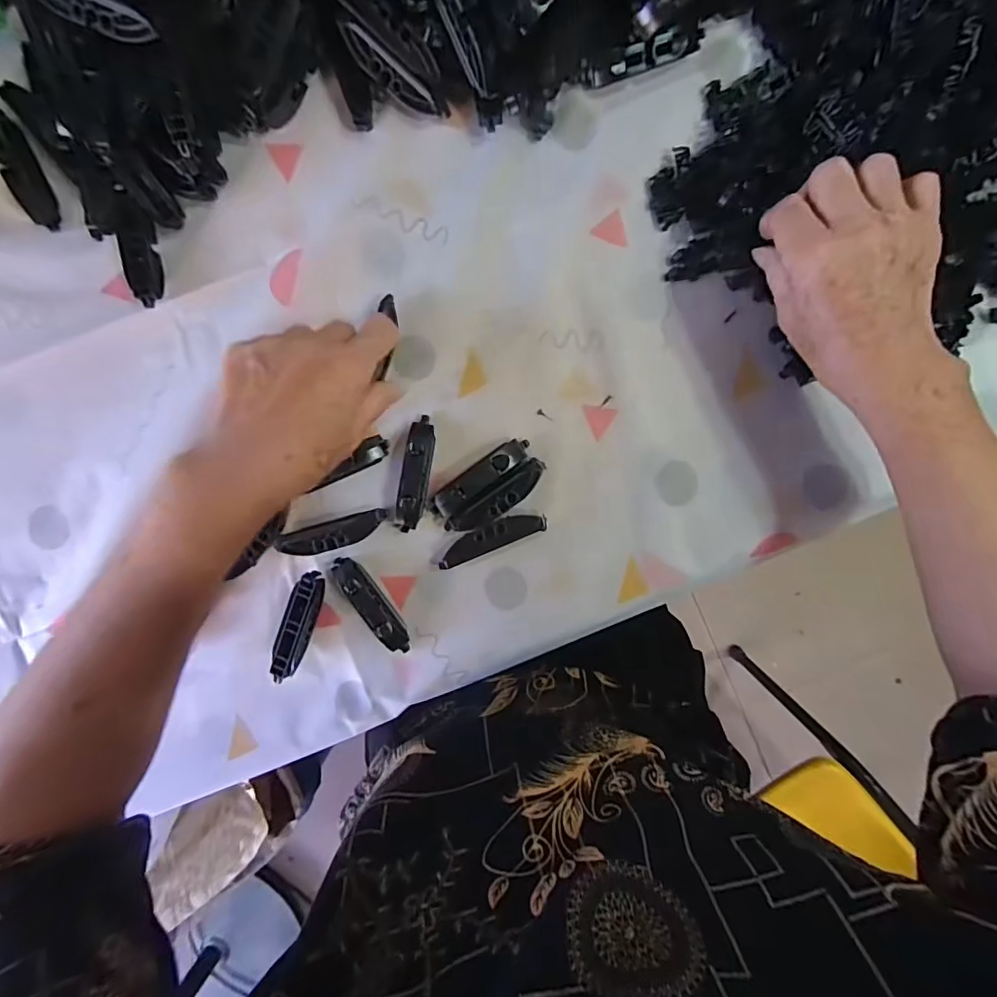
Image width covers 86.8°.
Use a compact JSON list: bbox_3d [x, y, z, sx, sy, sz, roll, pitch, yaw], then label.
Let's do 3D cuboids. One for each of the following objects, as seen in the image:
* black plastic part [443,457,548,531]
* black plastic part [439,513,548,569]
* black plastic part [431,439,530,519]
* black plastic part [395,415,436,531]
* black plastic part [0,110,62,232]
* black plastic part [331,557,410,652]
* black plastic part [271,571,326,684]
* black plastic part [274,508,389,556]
[{"bbox_3d":[0.000,0.001,0.376,0.080,0.012,0.019,-36,94,3],"label":"black plastic part"},{"bbox_3d":[-0.005,0.028,0.379,0.080,0.012,0.019,-21,94,2],"label":"black plastic part"},{"bbox_3d":[-0.013,-0.014,0.376,0.081,0.014,0.019,-37,94,3],"label":"black plastic part"},{"bbox_3d":[-0.059,-0.017,0.376,0.018,0.015,0.081,10,95,-1],"label":"black plastic part"},{"bbox_3d":[-0.331,-0.230,0.364,0.022,0.016,0.082,-22,94,2],"label":"black plastic part"},{"bbox_3d":[-0.092,0.078,0.381,0.017,0.016,0.081,-36,94,3],"label":"black plastic part"},{"bbox_3d":[-0.147,0.092,0.385,0.021,0.018,0.081,17,95,-1],"label":"black plastic part"},{"bbox_3d":[-0.119,0.026,0.380,0.081,0.013,0.019,-15,95,2],"label":"black plastic part"}]

